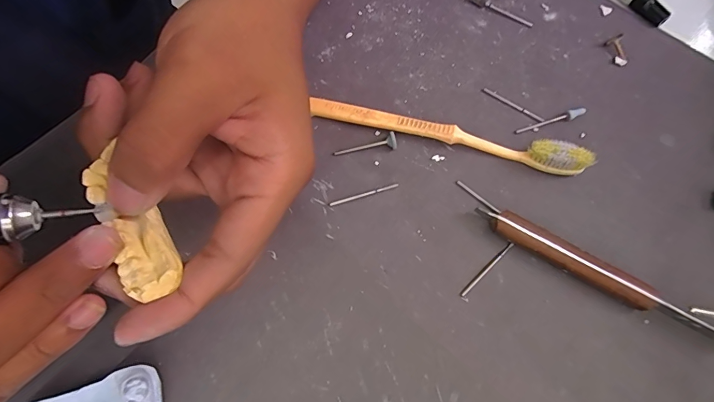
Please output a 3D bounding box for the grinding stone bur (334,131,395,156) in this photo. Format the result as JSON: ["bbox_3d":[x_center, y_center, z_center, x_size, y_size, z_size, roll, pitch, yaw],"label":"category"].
[{"bbox_3d":[0.005,-0.034,0.243,0.039,0.011,0.008,-9,69,-4],"label":"grinding stone bur"}]

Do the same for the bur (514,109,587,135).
[{"bbox_3d":[0.126,-0.052,0.252,0.047,0.005,0.005,-18,70,-7],"label":"bur"}]

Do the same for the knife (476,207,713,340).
[{"bbox_3d":[0.134,0.042,0.211,0.144,0.016,0.012,30,71,11],"label":"knife"}]

